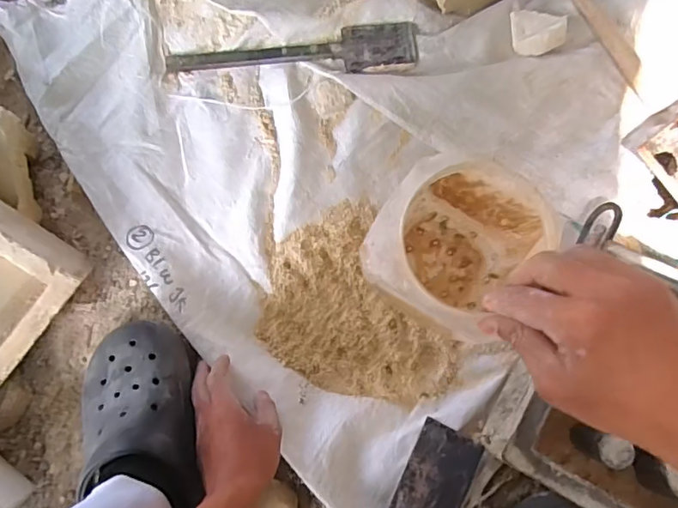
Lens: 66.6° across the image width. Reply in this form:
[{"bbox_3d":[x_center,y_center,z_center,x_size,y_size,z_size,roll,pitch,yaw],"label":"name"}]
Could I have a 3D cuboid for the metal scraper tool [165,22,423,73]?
[{"bbox_3d":[-0.059,-0.264,0.679,0.321,0.013,0.068,-3,79,0],"label":"metal scraper tool"}]

